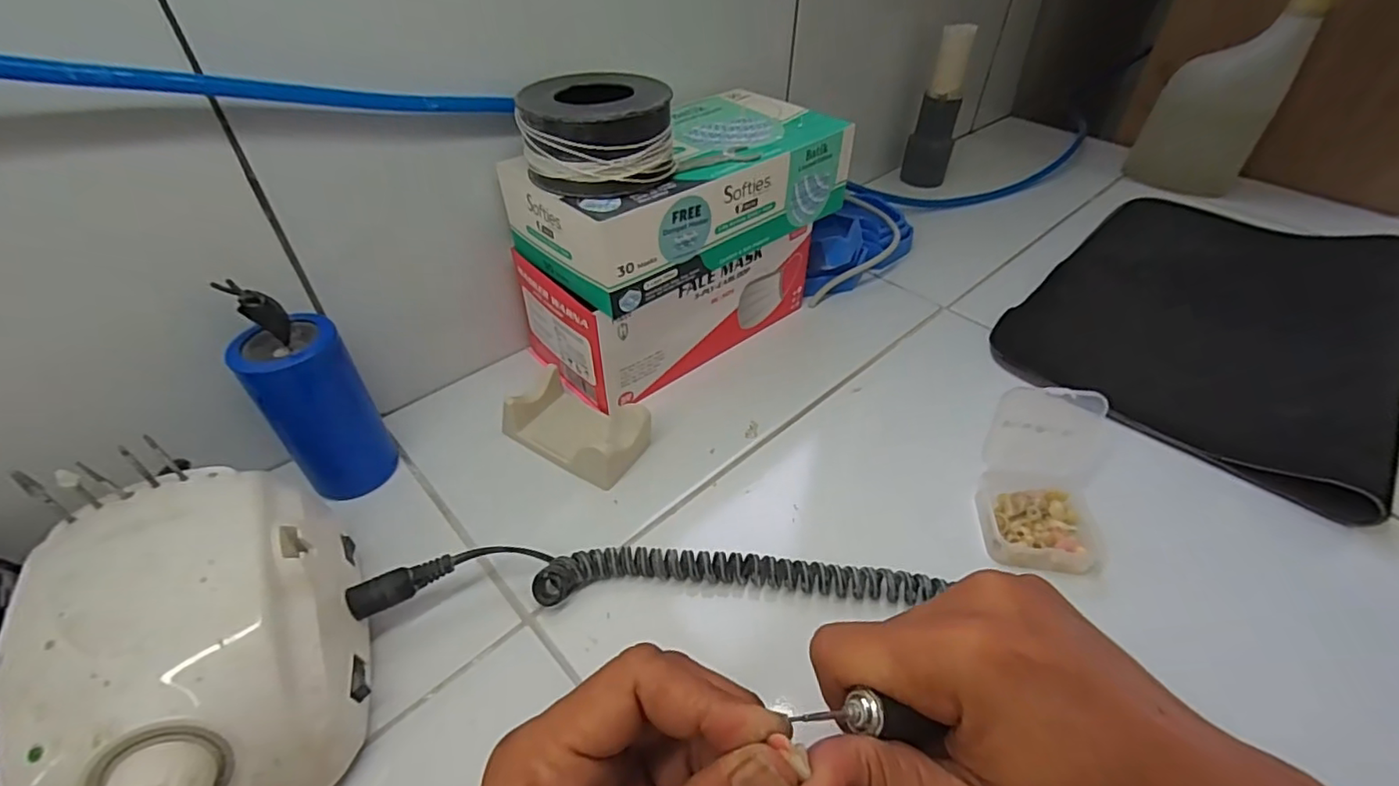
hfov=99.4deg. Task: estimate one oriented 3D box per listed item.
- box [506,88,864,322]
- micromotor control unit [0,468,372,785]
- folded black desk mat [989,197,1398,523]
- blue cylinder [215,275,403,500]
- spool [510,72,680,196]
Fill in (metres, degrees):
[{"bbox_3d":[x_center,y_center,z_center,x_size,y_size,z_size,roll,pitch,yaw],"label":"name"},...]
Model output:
[{"bbox_3d":[-0.009,-0.136,0.395,0.207,0.059,0.106,-30,51,-29],"label":"box"},{"bbox_3d":[-0.200,0.103,0.238,0.095,0.070,0.135,-17,46,-18],"label":"micromotor control unit"},{"bbox_3d":[0.441,-0.089,0.493,0.230,0.027,0.414,34,52,31],"label":"folded black desk mat"},{"bbox_3d":[-0.208,0.002,0.322,0.049,0.118,0.039,-29,51,-28],"label":"blue cylinder"},{"bbox_3d":[-0.056,-0.144,0.330,0.080,0.044,0.072,-6,44,-7],"label":"spool"}]

